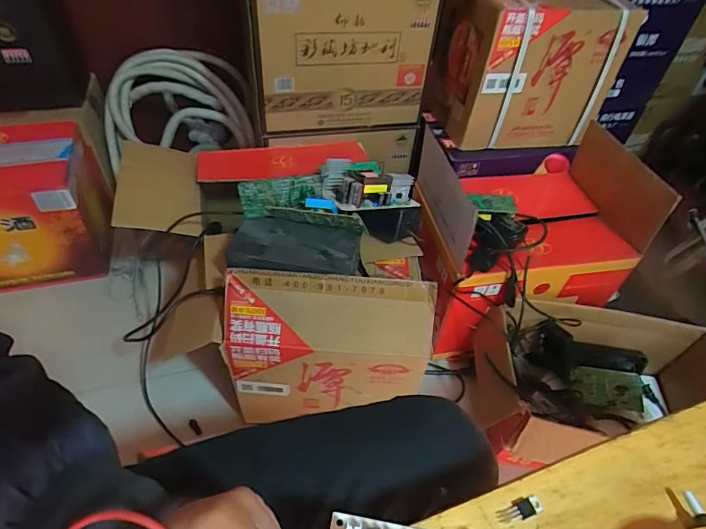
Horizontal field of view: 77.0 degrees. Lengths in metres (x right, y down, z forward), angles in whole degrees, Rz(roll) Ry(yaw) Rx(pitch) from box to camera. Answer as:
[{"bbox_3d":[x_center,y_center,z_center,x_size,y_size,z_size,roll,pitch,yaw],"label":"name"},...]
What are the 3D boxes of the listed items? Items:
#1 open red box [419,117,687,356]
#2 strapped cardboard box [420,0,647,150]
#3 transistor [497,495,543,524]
[{"bbox_3d":[0.337,-0.054,0.953,0.441,0.350,0.303,-5,47,-10],"label":"open red box"},{"bbox_3d":[0.368,-0.444,0.981,0.344,0.283,0.246,-8,48,-13],"label":"strapped cardboard box"},{"bbox_3d":[0.104,0.153,0.276,0.030,0.004,0.011,-8,48,-12],"label":"transistor"}]

